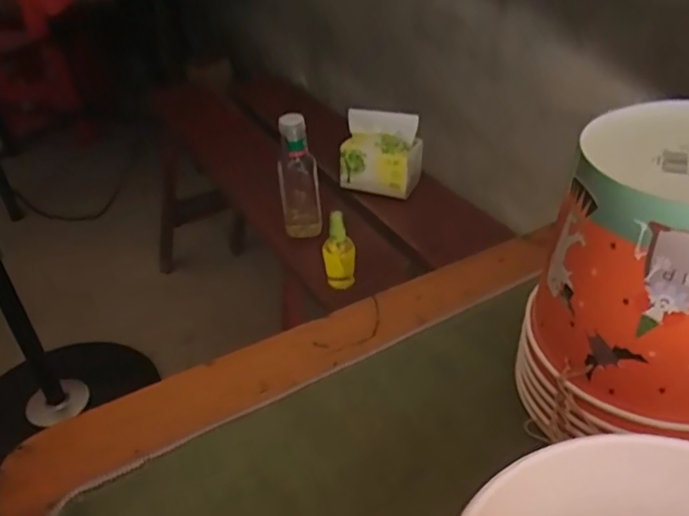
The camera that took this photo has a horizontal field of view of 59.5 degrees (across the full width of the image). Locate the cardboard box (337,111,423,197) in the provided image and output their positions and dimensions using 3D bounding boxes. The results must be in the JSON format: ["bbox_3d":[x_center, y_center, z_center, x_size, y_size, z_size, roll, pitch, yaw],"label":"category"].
[{"bbox_3d":[0.069,-0.200,1.137,0.146,0.136,0.086,7,37,14],"label":"cardboard box"}]

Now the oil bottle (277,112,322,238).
[{"bbox_3d":[-0.078,-0.129,1.006,0.064,0.229,0.078,-6,36,-4],"label":"oil bottle"}]

